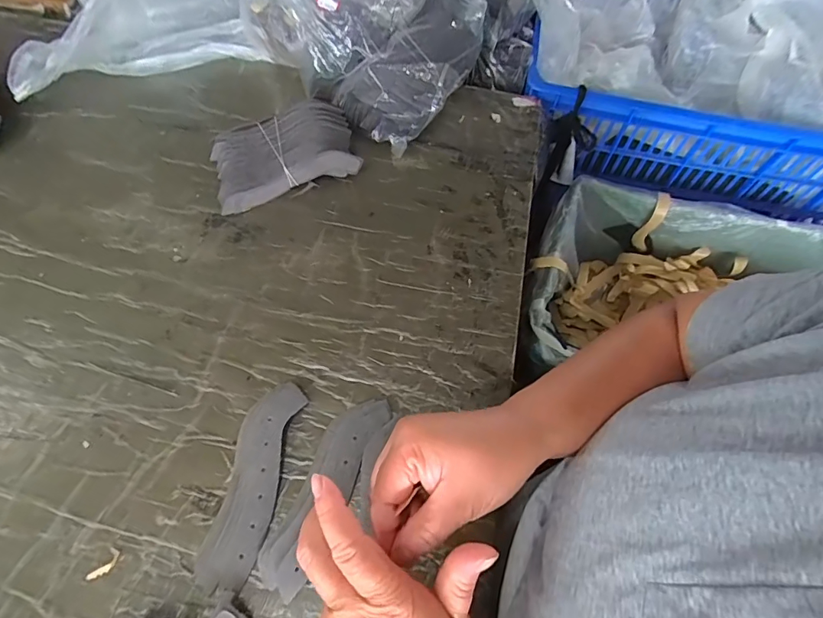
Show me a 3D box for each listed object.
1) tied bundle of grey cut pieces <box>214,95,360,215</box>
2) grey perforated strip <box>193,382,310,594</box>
[{"bbox_3d":[-0.168,-0.206,0.576,0.184,0.045,0.120,-20,63,-12],"label":"tied bundle of grey cut pieces"},{"bbox_3d":[-0.141,0.148,0.389,0.052,0.013,0.170,10,60,5],"label":"grey perforated strip"}]

